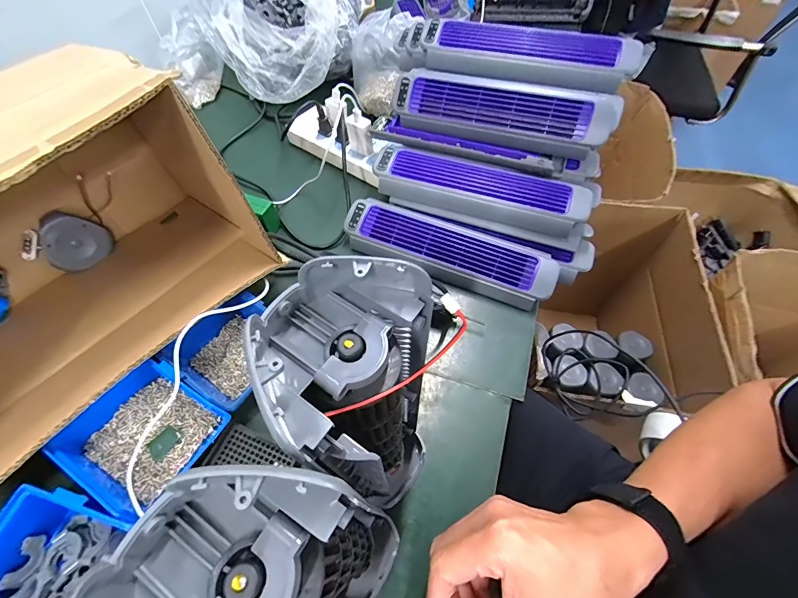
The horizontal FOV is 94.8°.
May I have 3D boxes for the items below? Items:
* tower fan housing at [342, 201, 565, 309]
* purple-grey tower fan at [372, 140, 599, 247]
[{"bbox_3d":[0.067,-0.071,0.519,0.302,0.040,0.082,20,62,10],"label":"tower fan housing"},{"bbox_3d":[0.112,-0.156,0.523,0.293,0.058,0.080,18,60,12],"label":"purple-grey tower fan"}]

